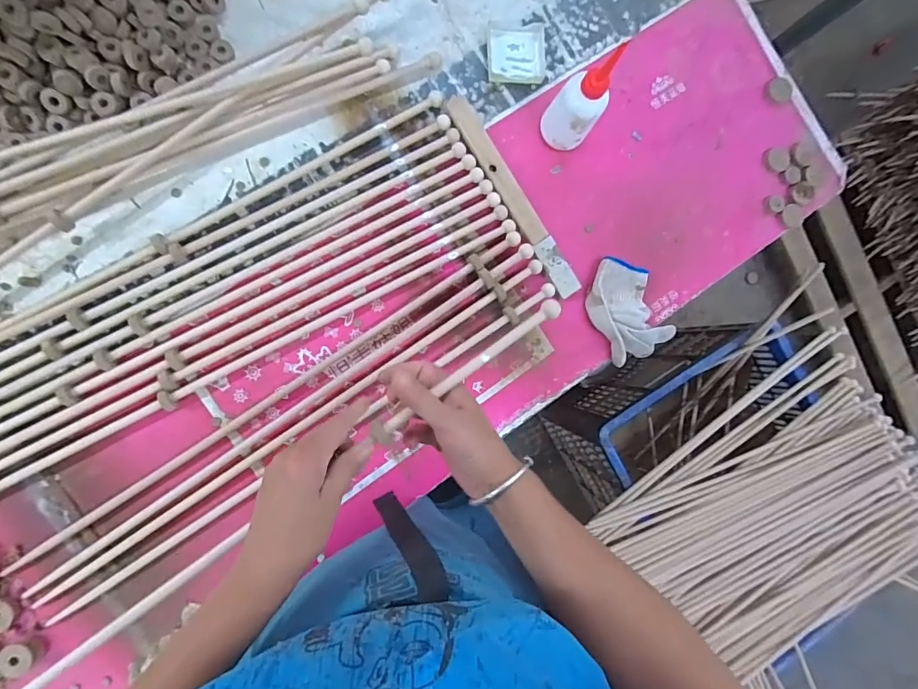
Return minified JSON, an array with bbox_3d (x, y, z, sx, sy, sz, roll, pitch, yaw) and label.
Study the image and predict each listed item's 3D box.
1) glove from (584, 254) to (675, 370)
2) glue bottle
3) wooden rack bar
[{"bbox_3d":[0.225,-0.047,0.606,0.091,0.037,0.142,-16,92,-9],"label":"glove"},{"bbox_3d":[0.146,-0.285,0.538,0.048,0.147,0.056,-35,95,-8],"label":"glue bottle"},{"bbox_3d":[0.074,-0.191,0.591,0.032,0.018,0.286,-33,95,-8],"label":"wooden rack bar"}]

